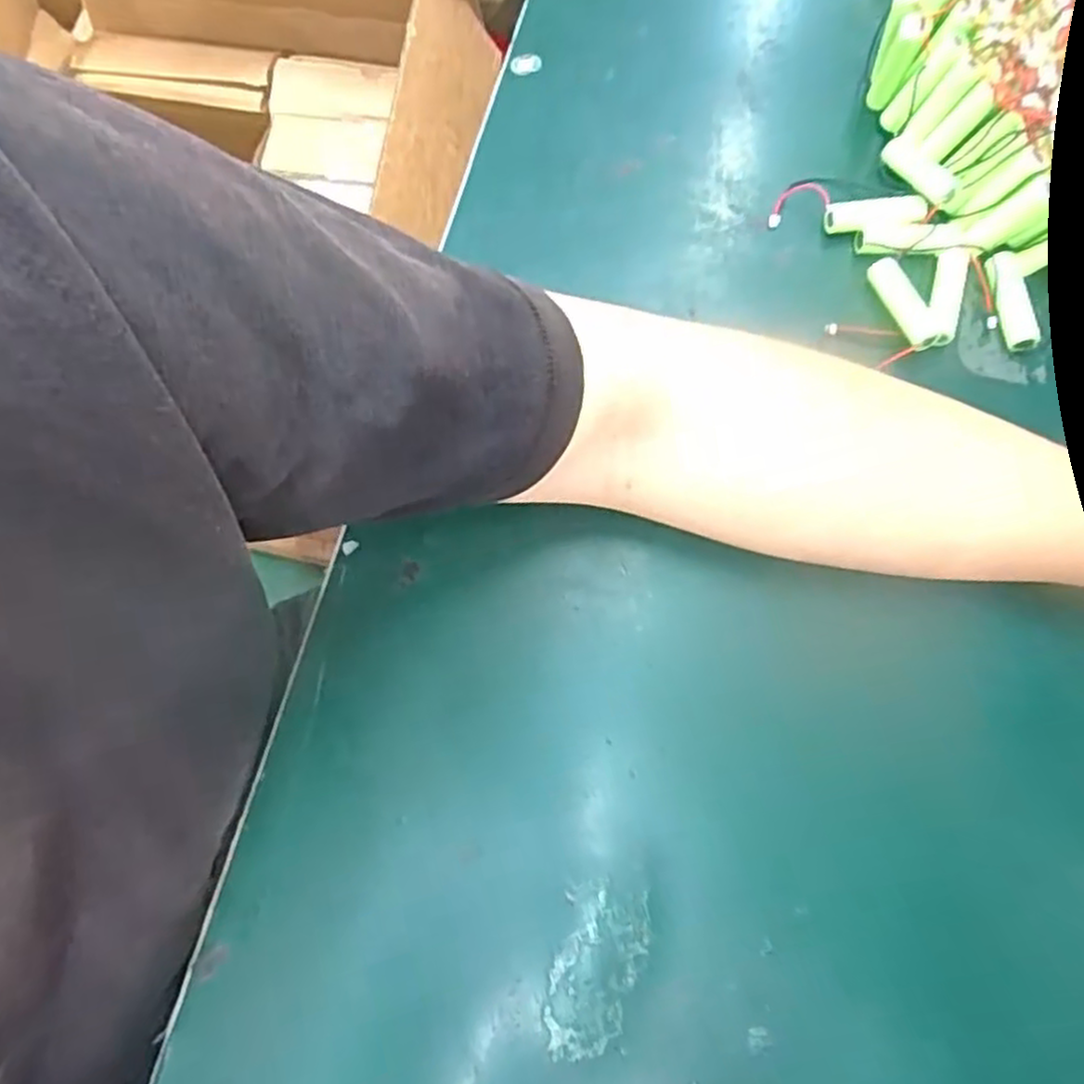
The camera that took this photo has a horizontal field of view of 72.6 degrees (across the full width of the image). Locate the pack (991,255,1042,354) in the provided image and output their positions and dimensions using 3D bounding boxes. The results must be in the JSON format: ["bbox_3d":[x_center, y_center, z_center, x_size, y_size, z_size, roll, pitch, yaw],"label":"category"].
[{"bbox_3d":[0.238,-0.122,0.377,0.015,0.012,0.050,-8,74,-2],"label":"pack"}]

